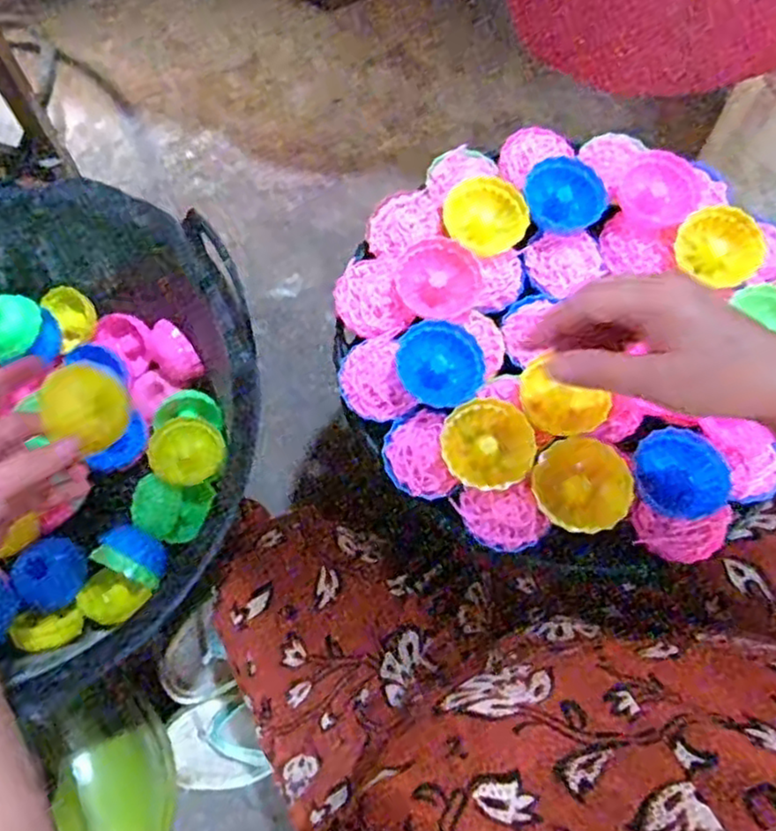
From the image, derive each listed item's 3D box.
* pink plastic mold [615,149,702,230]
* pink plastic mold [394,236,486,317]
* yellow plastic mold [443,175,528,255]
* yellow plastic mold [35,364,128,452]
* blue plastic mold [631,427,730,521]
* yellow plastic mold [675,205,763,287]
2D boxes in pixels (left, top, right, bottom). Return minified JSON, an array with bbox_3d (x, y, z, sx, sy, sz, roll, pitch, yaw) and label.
[{"bbox_3d":[0.203,-0.170,0.522,0.056,0.013,0.056,0,92,5],"label":"pink plastic mold"},{"bbox_3d":[0.037,-0.099,0.494,0.060,0.020,0.053,18,75,5],"label":"pink plastic mold"},{"bbox_3d":[0.072,-0.152,0.511,0.060,0.016,0.064,0,74,0],"label":"yellow plastic mold"},{"bbox_3d":[-0.195,-0.005,0.446,0.051,0.025,0.053,20,63,-18],"label":"yellow plastic mold"},{"bbox_3d":[0.194,0.039,0.456,0.053,0.013,0.062,-30,76,-8],"label":"blue plastic mold"},{"bbox_3d":[0.246,-0.125,0.512,0.060,0.015,0.055,45,106,3],"label":"yellow plastic mold"}]

